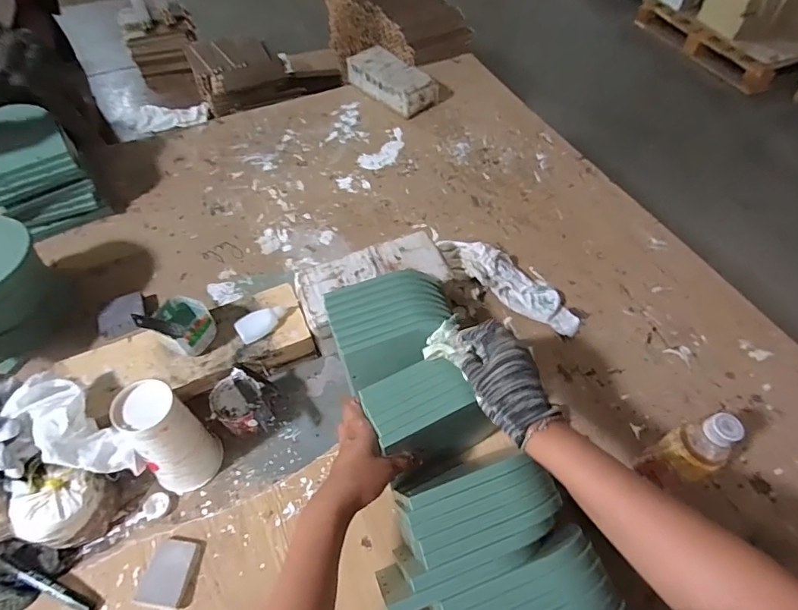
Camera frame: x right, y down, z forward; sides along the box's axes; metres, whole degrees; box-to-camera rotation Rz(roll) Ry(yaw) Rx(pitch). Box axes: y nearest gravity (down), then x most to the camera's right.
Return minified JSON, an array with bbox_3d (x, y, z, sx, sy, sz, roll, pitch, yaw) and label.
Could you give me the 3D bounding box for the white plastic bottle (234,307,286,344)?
[{"bbox_3d":[-0.197,0.024,0.643,0.070,0.018,0.035,-29,61,-19],"label":"white plastic bottle"}]

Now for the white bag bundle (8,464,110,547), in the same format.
[{"bbox_3d":[-0.396,0.240,0.527,0.080,0.103,0.074,7,56,5],"label":"white bag bundle"}]

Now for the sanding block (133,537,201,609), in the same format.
[{"bbox_3d":[-0.267,0.310,0.521,0.056,0.010,0.069,8,56,6],"label":"sanding block"}]

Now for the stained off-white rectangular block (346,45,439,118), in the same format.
[{"bbox_3d":[-0.020,-0.526,1.054,0.111,0.076,0.220,-38,63,-23],"label":"stained off-white rectangular block"}]

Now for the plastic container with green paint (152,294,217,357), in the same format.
[{"bbox_3d":[-0.293,0.028,0.616,0.078,0.053,0.067,34,61,20],"label":"plastic container with green paint"}]

